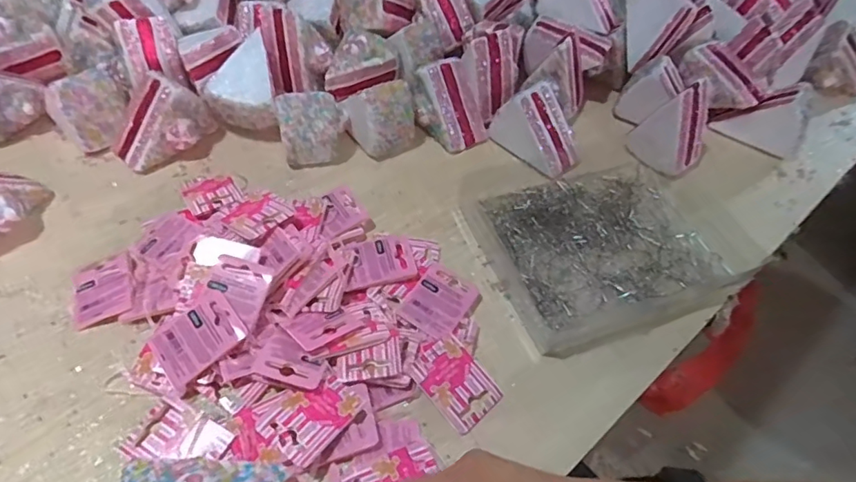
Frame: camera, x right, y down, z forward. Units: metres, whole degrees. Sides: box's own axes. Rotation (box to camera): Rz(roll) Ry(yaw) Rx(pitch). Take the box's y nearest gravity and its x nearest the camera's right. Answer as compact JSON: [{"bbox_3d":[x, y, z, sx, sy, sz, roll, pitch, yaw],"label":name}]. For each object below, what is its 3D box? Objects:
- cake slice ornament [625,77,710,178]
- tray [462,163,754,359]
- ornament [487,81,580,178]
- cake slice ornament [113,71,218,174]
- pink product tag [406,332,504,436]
[{"bbox_3d":[0.251,-0.119,0.543,0.070,0.081,0.063,33,56,20],"label":"cake slice ornament"},{"bbox_3d":[0.162,0.003,0.490,0.222,0.027,0.166,-18,55,-18],"label":"tray"},{"bbox_3d":[0.117,-0.119,0.541,0.065,0.052,0.085,-29,59,-24],"label":"ornament"},{"bbox_3d":[-0.253,-0.114,0.505,0.092,0.063,0.061,-24,57,-21],"label":"cake slice ornament"},{"bbox_3d":[0.020,0.101,0.390,0.046,0.006,0.064,-34,75,-29],"label":"pink product tag"}]

